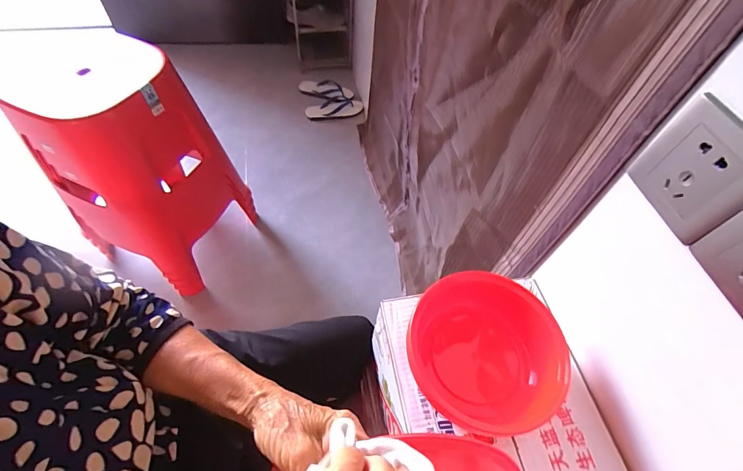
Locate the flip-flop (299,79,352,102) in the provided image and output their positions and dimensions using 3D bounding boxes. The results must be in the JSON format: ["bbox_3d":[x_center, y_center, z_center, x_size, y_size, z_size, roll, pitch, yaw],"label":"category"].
[{"bbox_3d":[-0.210,-0.670,1.654,0.253,0.045,0.106,17,57,7],"label":"flip-flop"}]

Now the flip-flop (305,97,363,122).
[{"bbox_3d":[-0.166,-0.557,1.616,0.251,0.040,0.116,-12,57,-7],"label":"flip-flop"}]

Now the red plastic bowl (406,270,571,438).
[{"bbox_3d":[0.129,0.135,0.422,0.167,0.077,0.161,2,56,-3],"label":"red plastic bowl"}]

